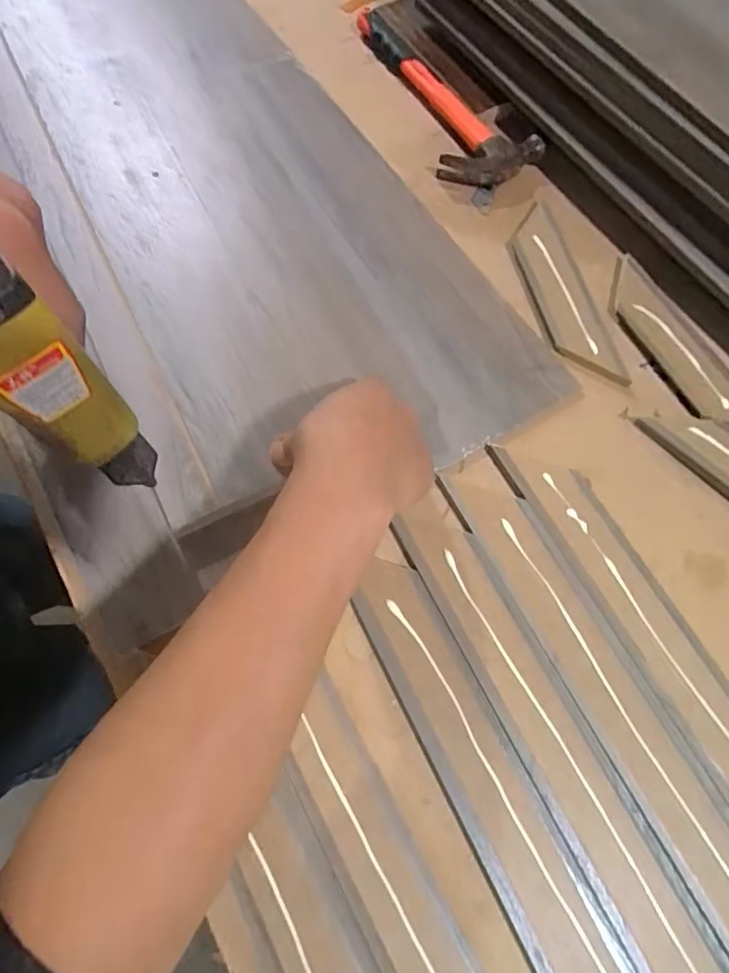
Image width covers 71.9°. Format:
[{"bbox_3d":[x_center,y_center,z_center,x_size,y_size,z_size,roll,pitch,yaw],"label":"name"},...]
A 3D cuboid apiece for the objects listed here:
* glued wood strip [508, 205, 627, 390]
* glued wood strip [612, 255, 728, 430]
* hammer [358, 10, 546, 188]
[{"bbox_3d":[0.162,-0.160,0.414,0.047,0.007,0.176,-12,69,-6],"label":"glued wood strip"},{"bbox_3d":[0.249,-0.109,0.395,0.053,0.005,0.181,-23,71,-10],"label":"glued wood strip"},{"bbox_3d":[0.073,-0.382,0.488,0.090,0.025,0.244,-22,71,-10],"label":"hammer"}]

